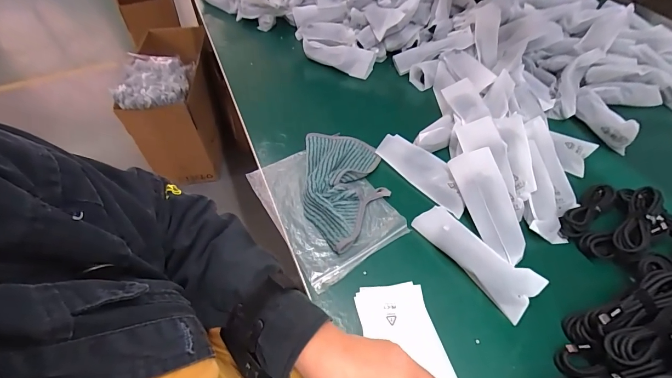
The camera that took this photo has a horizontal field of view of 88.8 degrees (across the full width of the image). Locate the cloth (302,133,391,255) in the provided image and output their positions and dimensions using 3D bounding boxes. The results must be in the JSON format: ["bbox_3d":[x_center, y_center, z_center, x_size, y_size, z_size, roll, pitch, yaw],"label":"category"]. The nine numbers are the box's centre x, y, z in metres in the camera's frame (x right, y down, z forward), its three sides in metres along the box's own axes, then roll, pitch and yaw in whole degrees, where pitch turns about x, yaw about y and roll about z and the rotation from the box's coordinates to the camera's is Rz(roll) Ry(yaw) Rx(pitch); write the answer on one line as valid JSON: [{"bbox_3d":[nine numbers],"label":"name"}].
[{"bbox_3d":[0.011,-0.009,0.486,0.111,0.028,0.201,-1,51,-1],"label":"cloth"}]

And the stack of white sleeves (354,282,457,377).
[{"bbox_3d":[0.077,0.186,0.347,0.086,0.012,0.183,-12,53,-6],"label":"stack of white sleeves"}]

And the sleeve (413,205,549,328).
[{"bbox_3d":[0.166,0.077,0.415,0.049,0.031,0.156,-31,57,-22],"label":"sleeve"}]

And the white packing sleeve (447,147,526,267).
[{"bbox_3d":[0.194,0.019,0.440,0.054,0.013,0.151,-23,64,24],"label":"white packing sleeve"}]

